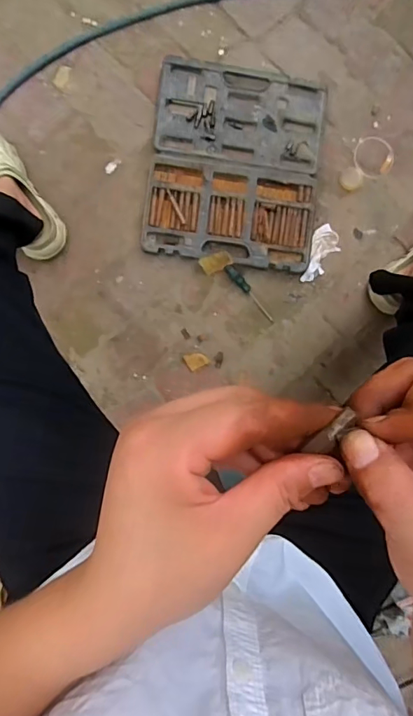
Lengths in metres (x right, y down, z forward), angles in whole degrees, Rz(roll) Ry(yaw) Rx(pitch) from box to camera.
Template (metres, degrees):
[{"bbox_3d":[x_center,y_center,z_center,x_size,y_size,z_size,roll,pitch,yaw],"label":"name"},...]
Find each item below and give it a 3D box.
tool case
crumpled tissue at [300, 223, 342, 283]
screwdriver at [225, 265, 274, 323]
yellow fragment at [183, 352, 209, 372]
[{"bbox_3d":[0.060,-0.392,0.943,0.336,0.032,0.396,7,89,-4],"label":"tool case"},{"bbox_3d":[0.244,-0.215,0.969,0.061,0.023,0.121,16,89,-4],"label":"crumpled tissue"},{"bbox_3d":[0.091,-0.133,0.949,0.018,0.019,0.146,-43,92,-3],"label":"screwdriver"},{"bbox_3d":[-0.021,0.003,0.938,0.041,0.004,0.036,-31,92,-3],"label":"yellow fragment"}]

